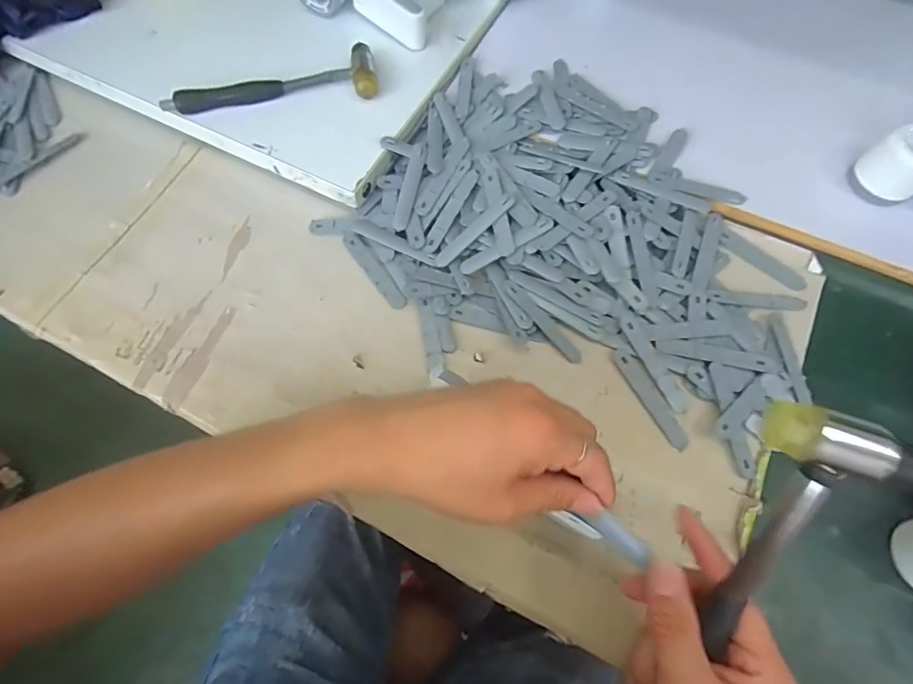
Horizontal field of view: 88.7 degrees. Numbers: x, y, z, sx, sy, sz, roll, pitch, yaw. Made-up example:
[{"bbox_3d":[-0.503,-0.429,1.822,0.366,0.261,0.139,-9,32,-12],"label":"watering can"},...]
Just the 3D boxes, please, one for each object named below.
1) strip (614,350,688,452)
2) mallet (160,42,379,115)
[{"bbox_3d":[0.170,0.049,0.407,0.019,0.004,0.094,-31,75,-1],"label":"strip"},{"bbox_3d":[-0.192,-0.270,0.493,0.210,0.031,0.060,-8,67,-4],"label":"mallet"}]

